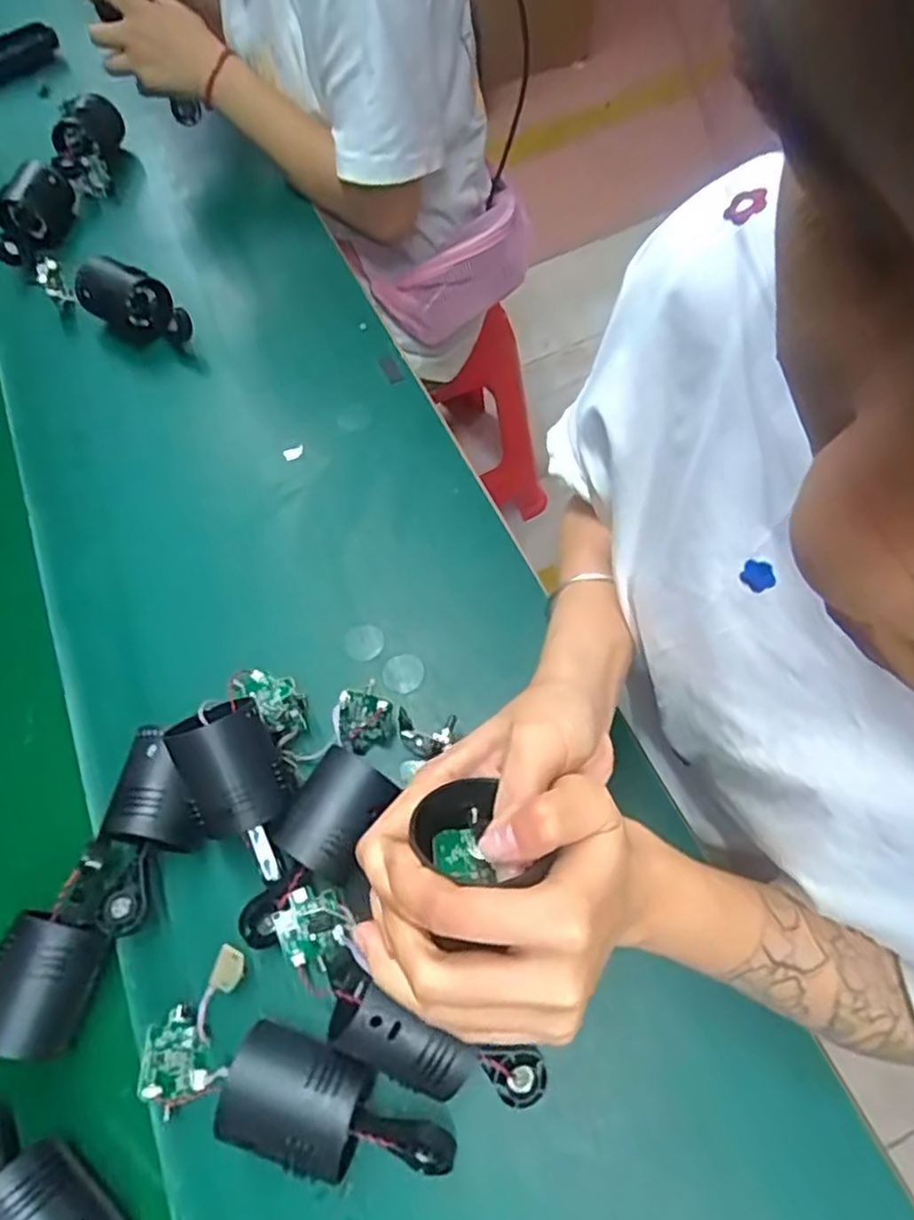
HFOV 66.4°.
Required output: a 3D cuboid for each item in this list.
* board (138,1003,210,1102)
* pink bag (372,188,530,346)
[{"bbox_3d":[-0.156,0.243,0.382,0.036,0.010,0.043,4,63,-37],"label":"board"},{"bbox_3d":[0.009,-0.412,0.853,0.206,0.093,0.073,-37,66,0],"label":"pink bag"}]

